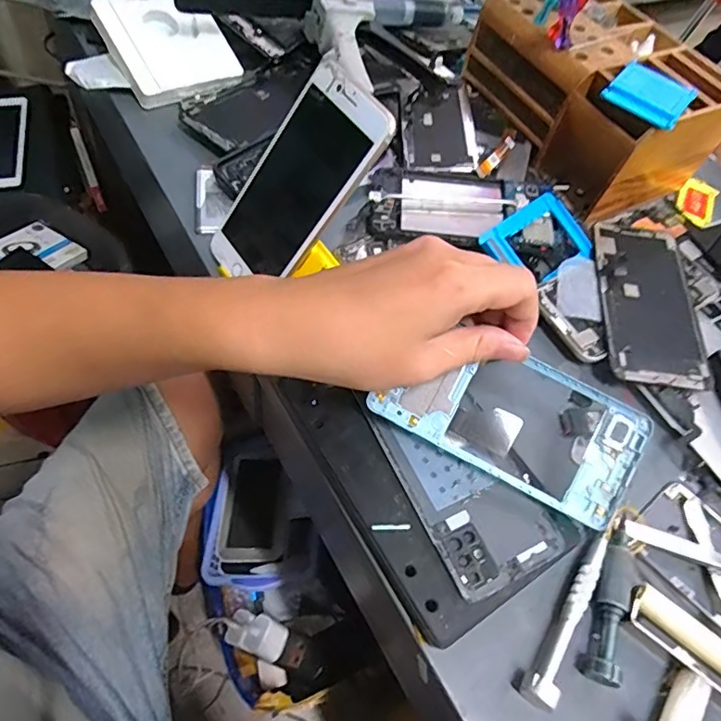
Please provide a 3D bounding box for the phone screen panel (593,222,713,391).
[{"bbox_3d":[0.224,-0.049,0.404,0.072,0.008,0.150,8,60,0],"label":"phone screen panel"}]

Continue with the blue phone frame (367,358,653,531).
[{"bbox_3d":[0.091,0.033,0.311,0.153,0.004,0.074,28,84,5],"label":"blue phone frame"}]

